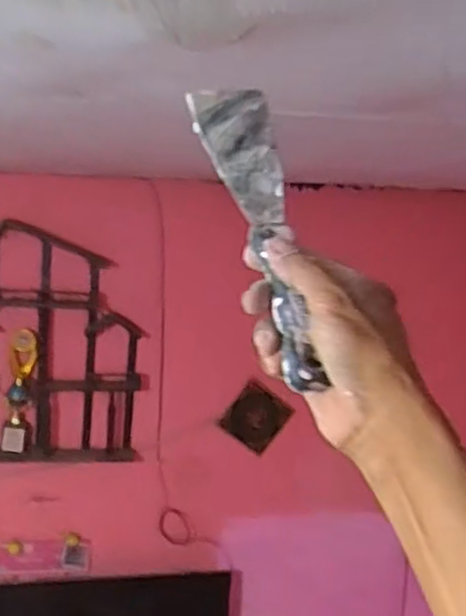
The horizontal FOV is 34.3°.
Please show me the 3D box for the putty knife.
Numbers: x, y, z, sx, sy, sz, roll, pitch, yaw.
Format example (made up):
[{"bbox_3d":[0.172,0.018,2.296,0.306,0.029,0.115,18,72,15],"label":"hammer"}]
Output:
[{"bbox_3d":[0.015,-0.049,0.429,0.047,0.206,0.012,-2,-31,-18],"label":"putty knife"}]

